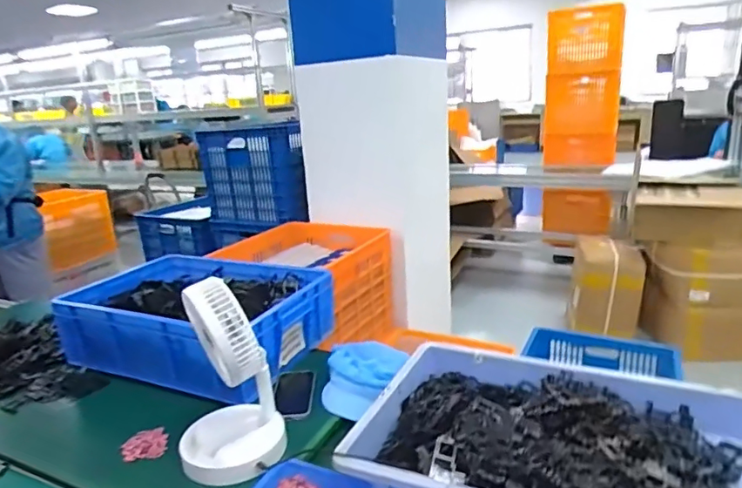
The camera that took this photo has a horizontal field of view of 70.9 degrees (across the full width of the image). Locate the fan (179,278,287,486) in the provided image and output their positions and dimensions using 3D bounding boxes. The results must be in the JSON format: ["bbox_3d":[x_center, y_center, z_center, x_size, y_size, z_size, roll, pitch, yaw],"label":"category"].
[{"bbox_3d":[-0.227,0.203,0.805,0.159,0.293,0.148,-9,17,-19],"label":"fan"}]

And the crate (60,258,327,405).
[{"bbox_3d":[-0.387,0.181,1.190,0.537,0.167,0.374,3,18,21],"label":"crate"}]

